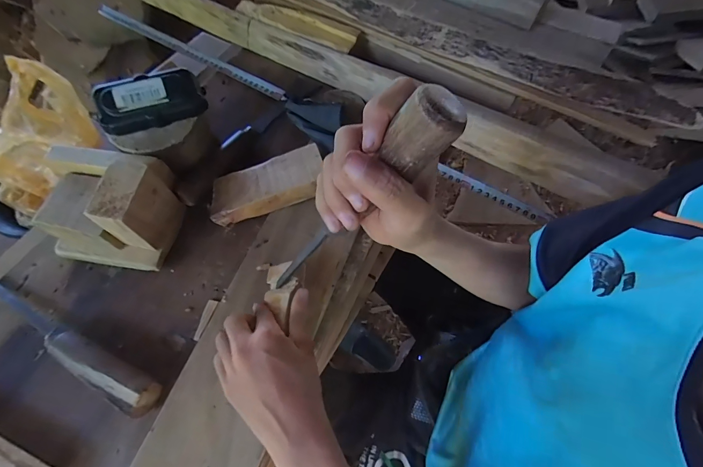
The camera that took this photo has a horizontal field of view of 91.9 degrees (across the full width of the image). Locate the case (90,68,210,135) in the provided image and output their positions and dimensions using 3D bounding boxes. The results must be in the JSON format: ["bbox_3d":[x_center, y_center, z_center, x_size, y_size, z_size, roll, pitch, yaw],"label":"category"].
[{"bbox_3d":[-0.218,-0.145,0.369,0.102,0.036,0.046,-21,65,-13],"label":"case"}]

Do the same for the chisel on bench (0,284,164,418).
[{"bbox_3d":[-0.280,0.104,0.328,0.234,0.033,0.029,26,64,11],"label":"chisel on bench"}]

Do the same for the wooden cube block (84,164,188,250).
[{"bbox_3d":[-0.219,-0.026,0.354,0.047,0.076,0.073,10,62,3],"label":"wooden cube block"}]

